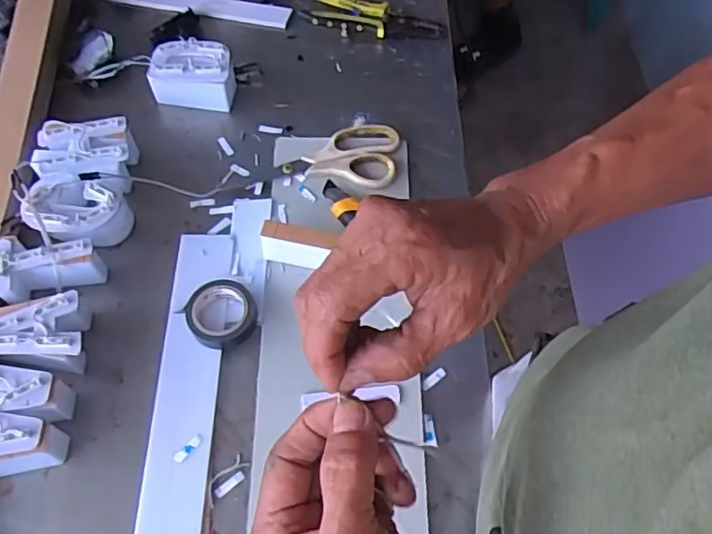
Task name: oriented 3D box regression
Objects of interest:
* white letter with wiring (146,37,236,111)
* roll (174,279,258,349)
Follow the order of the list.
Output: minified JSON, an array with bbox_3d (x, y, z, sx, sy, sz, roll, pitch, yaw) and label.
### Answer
[{"bbox_3d":[-0.175,-0.210,0.663,0.085,0.050,0.054,9,62,3],"label":"white letter with wiring"},{"bbox_3d":[-0.120,0.040,0.538,0.060,0.023,0.056,1,62,-1],"label":"roll"}]

